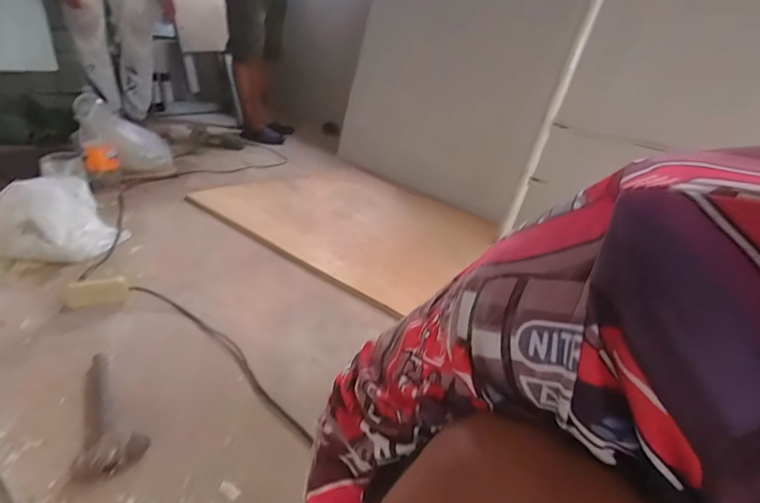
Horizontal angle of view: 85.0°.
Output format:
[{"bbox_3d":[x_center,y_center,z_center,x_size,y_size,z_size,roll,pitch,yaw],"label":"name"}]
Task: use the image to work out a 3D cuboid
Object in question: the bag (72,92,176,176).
[{"bbox_3d":[-0.924,-0.413,1.515,0.138,0.268,0.308,28,34,34],"label":"bag"}]

